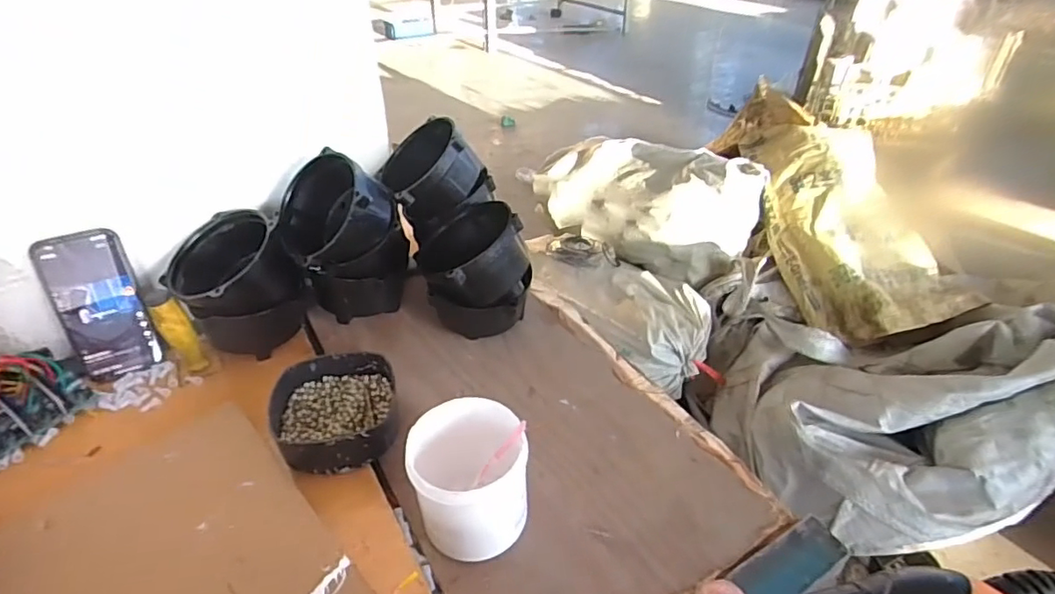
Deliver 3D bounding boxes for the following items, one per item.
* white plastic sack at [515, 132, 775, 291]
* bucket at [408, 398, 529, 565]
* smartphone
[{"bbox_3d":[0.324,-0.325,1.717,0.279,0.258,0.704,-26,45,-32],"label":"white plastic sack"},{"bbox_3d":[-0.047,0.159,0.474,0.089,0.105,0.093,1,36,-1],"label":"bucket"},{"bbox_3d":[-0.474,0.009,0.626,0.078,0.161,0.016,-21,18,-27],"label":"smartphone"}]

